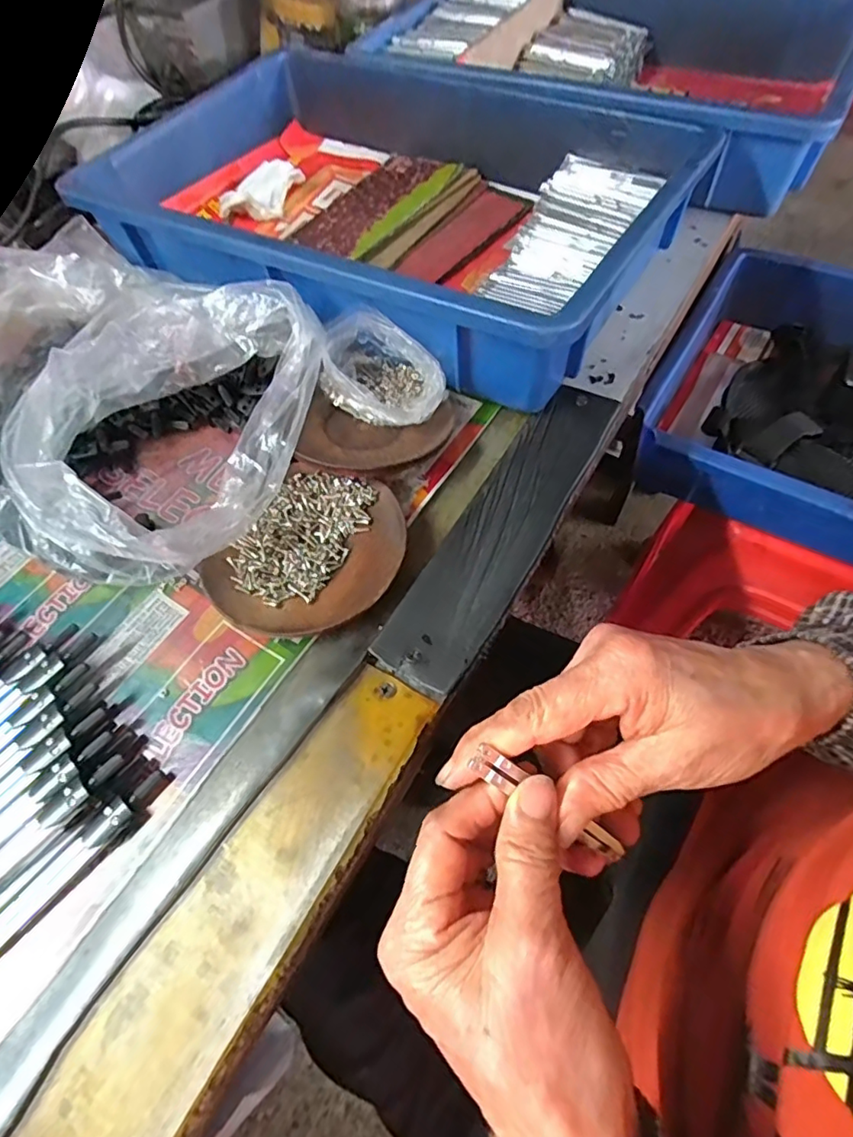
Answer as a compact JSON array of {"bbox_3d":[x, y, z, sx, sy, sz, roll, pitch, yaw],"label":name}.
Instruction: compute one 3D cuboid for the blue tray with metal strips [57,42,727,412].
[{"bbox_3d":[-0.031,-0.298,0.445,0.418,0.082,0.300,25,65,17],"label":"blue tray with metal strips"}]

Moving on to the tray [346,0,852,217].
[{"bbox_3d":[0.184,-0.510,0.561,0.453,0.083,0.342,28,66,19],"label":"tray"}]

